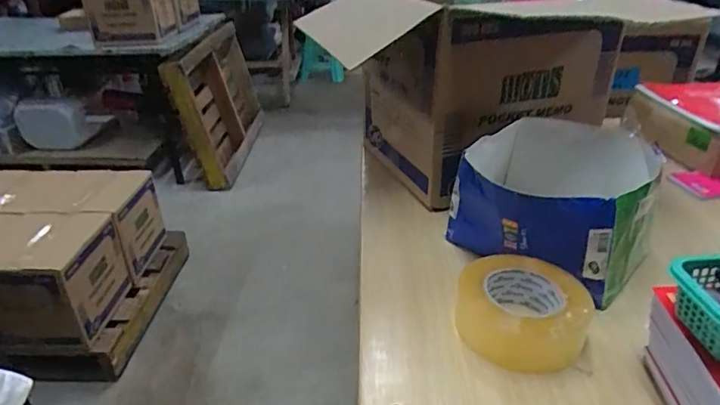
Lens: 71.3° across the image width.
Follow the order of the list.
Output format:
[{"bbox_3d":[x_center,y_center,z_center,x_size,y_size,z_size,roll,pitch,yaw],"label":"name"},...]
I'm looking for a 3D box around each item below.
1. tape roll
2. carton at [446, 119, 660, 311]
[{"bbox_3d":[0.169,0.111,0.531,0.125,0.054,0.119,0,30,0],"label":"tape roll"},{"bbox_3d":[0.256,-0.009,0.660,0.224,0.130,0.257,18,34,28],"label":"carton"}]

